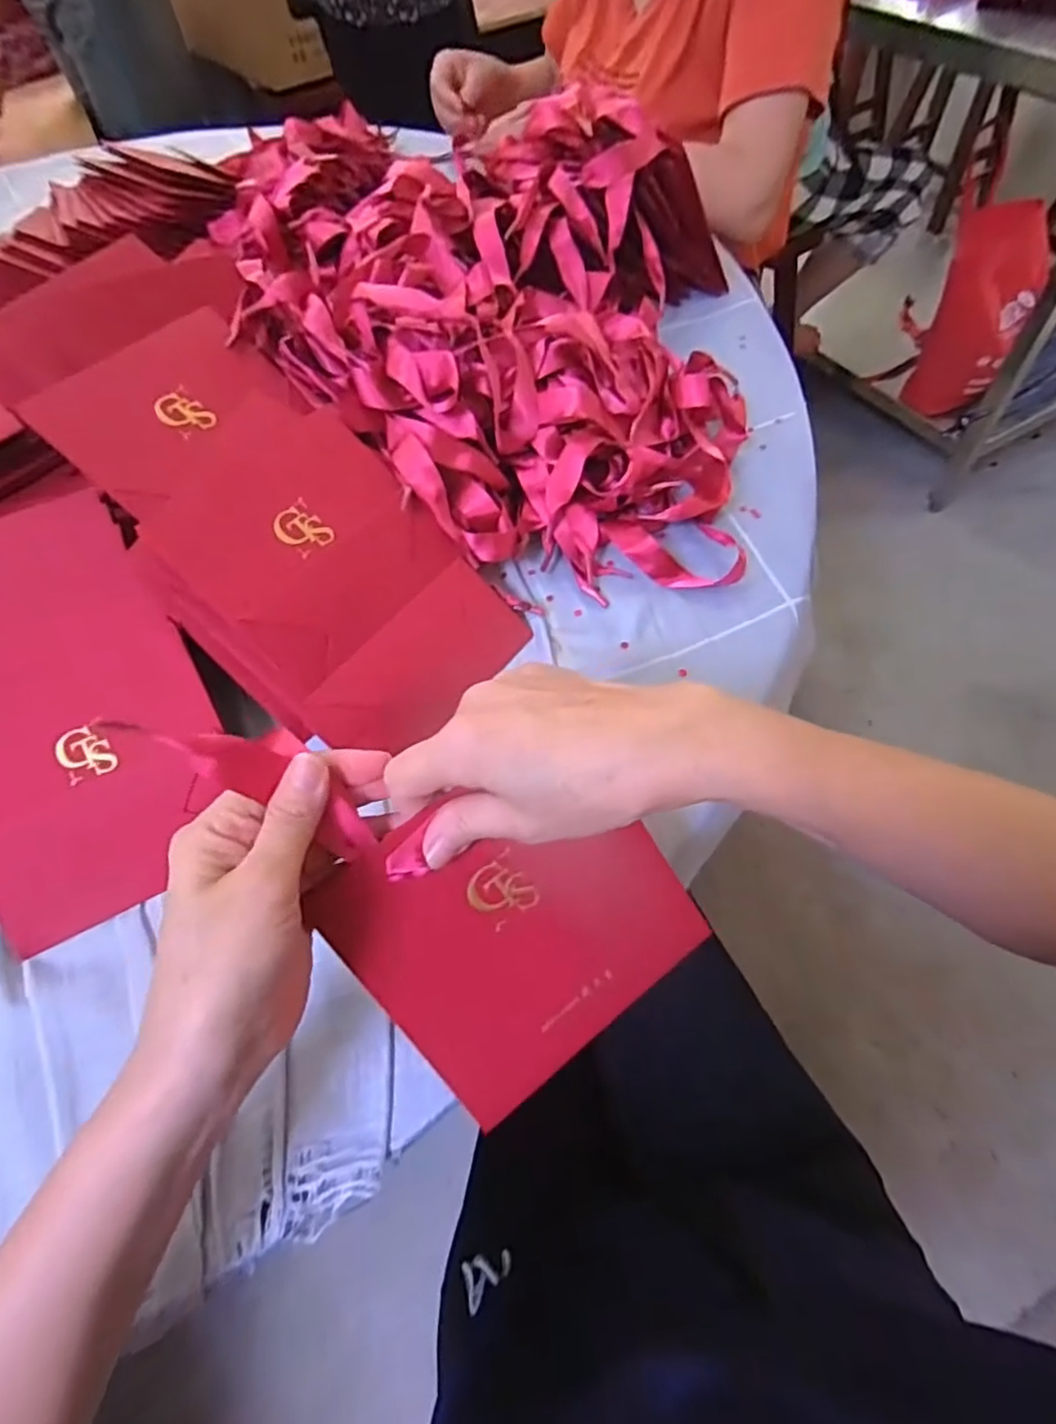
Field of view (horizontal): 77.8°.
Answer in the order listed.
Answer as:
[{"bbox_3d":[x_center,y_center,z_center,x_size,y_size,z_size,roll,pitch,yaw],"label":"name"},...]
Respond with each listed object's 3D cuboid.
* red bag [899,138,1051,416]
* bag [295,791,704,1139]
[{"bbox_3d":[0.967,-0.853,1.387,0.195,0.411,0.153,9,34,10],"label":"red bag"},{"bbox_3d":[-0.002,0.094,0.295,0.137,0.007,0.136,-36,103,-9],"label":"bag"}]

